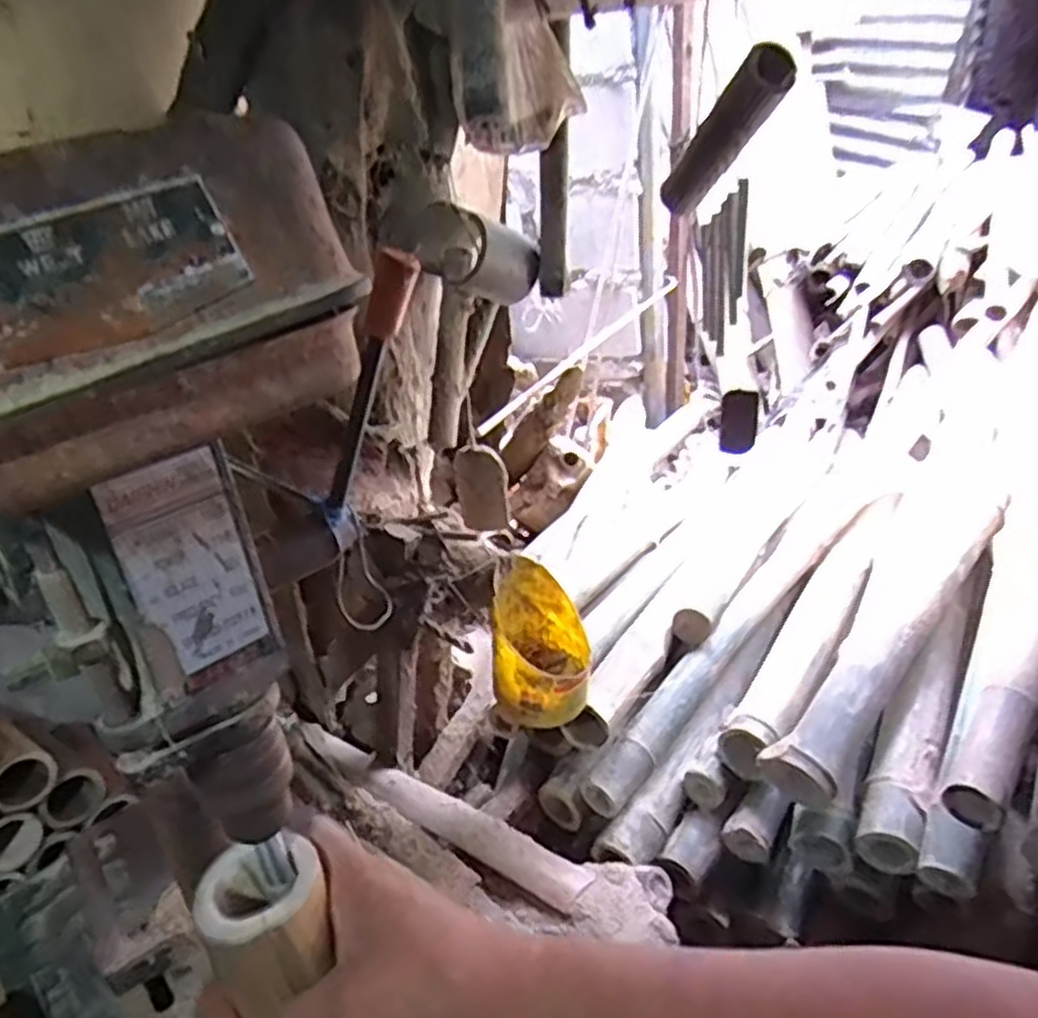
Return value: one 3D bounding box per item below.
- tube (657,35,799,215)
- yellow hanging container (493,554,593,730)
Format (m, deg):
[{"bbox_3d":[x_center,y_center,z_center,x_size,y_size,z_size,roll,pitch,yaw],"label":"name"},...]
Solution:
[{"bbox_3d":[0.166,-0.297,0.648,0.034,0.045,0.187,-10,-7,-15],"label":"tube"},{"bbox_3d":[0.019,0.128,0.757,0.089,0.136,0.097,-1,27,11],"label":"yellow hanging container"}]

